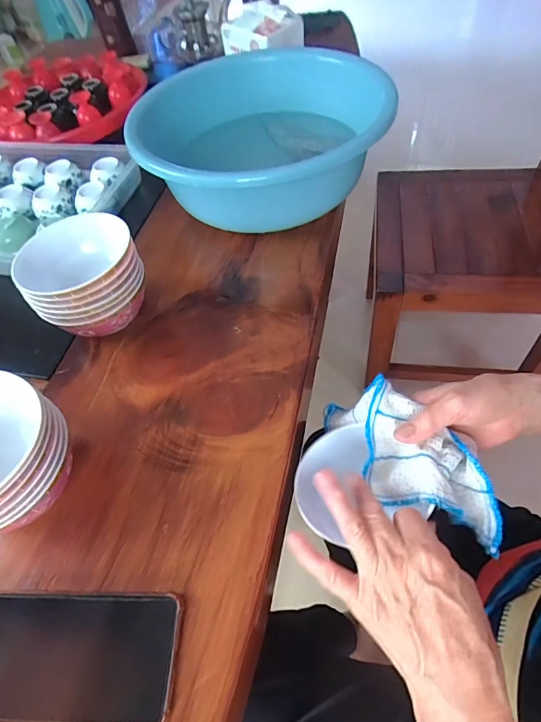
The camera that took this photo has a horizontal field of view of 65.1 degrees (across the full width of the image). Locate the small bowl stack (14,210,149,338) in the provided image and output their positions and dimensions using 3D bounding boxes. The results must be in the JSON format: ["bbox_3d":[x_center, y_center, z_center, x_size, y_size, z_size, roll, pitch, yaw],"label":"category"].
[{"bbox_3d":[-0.183,-0.078,0.435,0.112,0.087,0.115,-24,54,-10],"label":"small bowl stack"}]

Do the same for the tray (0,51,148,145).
[{"bbox_3d":[-0.386,-0.493,0.784,0.285,0.042,0.282,-6,53,3],"label":"tray"}]

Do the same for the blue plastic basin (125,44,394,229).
[{"bbox_3d":[-0.009,-0.269,0.519,0.267,0.098,0.273,-4,53,5],"label":"blue plastic basin"}]

